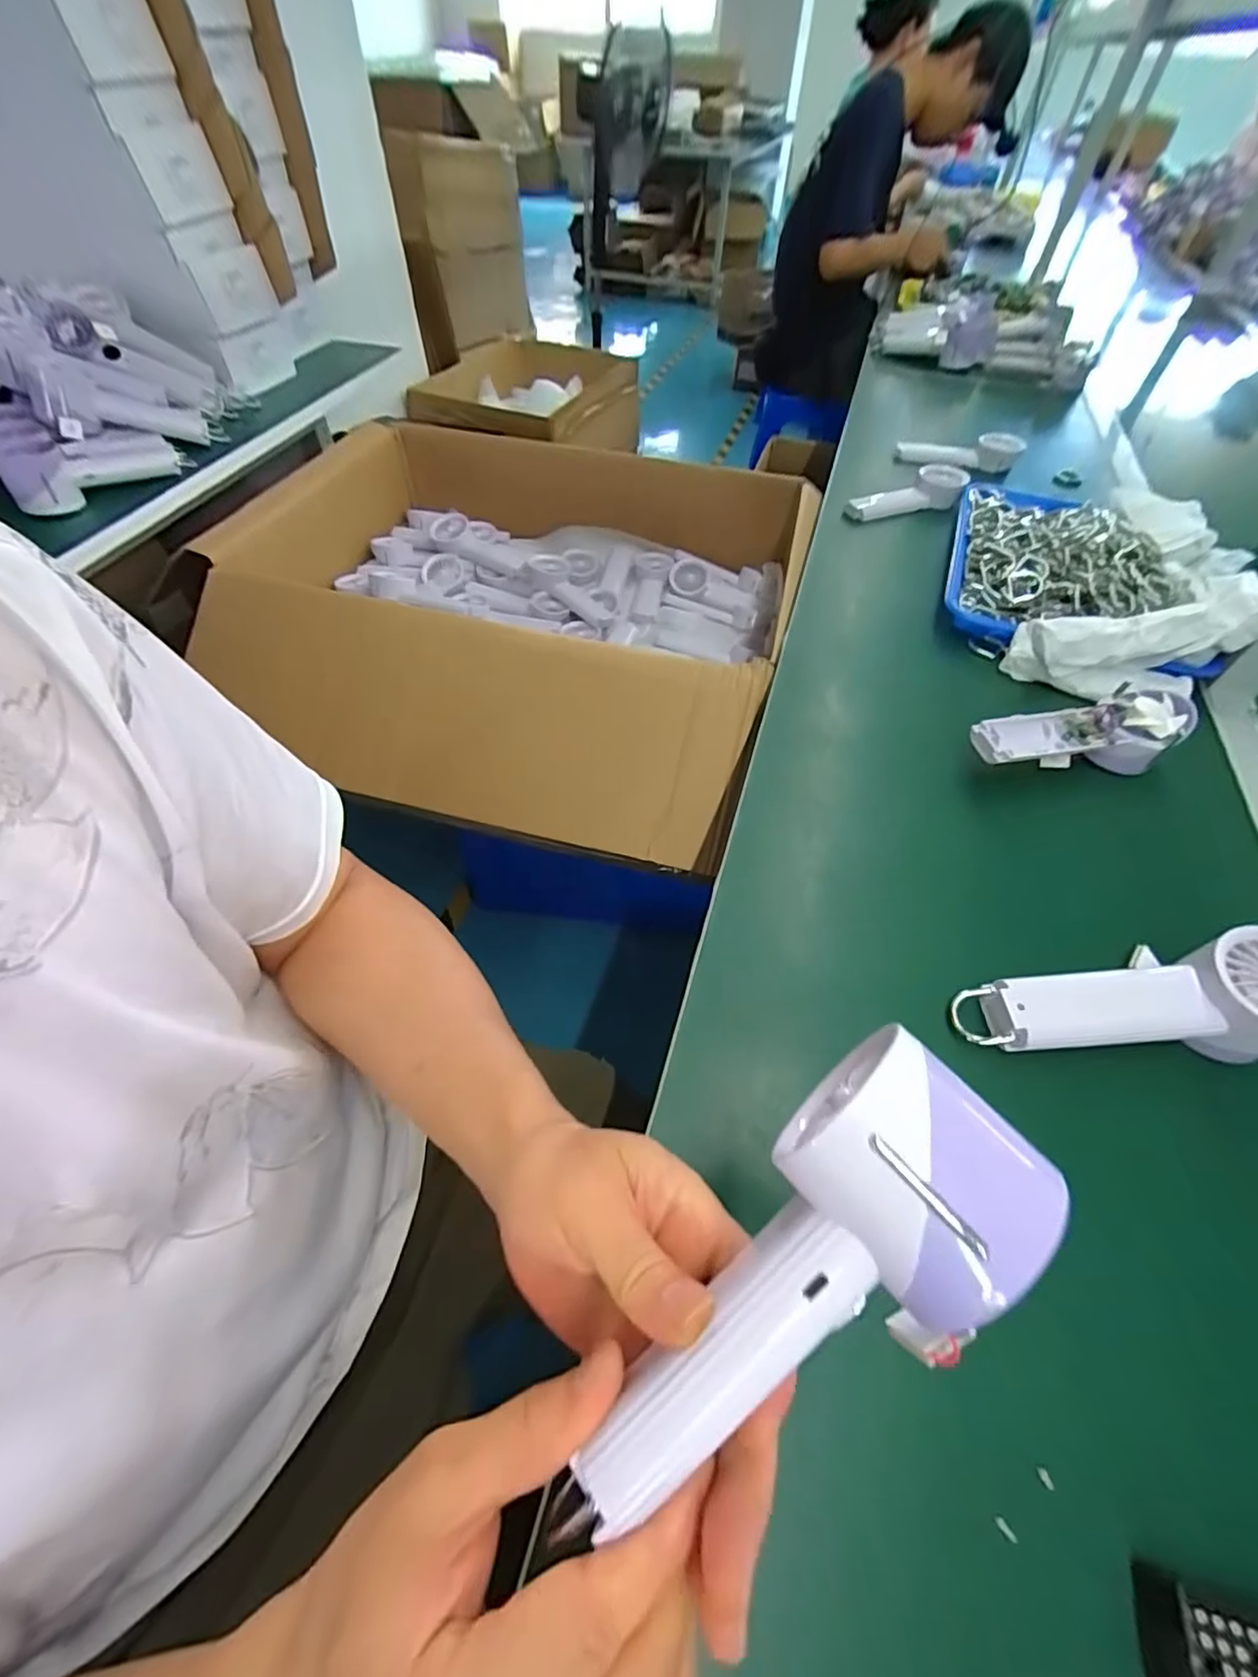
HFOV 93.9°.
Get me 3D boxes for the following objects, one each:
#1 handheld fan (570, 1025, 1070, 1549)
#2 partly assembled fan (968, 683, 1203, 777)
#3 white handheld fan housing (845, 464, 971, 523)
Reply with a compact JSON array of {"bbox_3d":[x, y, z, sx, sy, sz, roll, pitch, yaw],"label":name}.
[{"bbox_3d":[0.056,0.143,0.186,0.071,0.051,0.162,43,97,29],"label":"handheld fan"},{"bbox_3d":[0.369,-0.077,0.489,0.171,0.056,0.062,-12,55,-11],"label":"partly assembled fan"},{"bbox_3d":[0.362,-0.448,0.766,0.166,0.034,0.057,-11,55,-10],"label":"white handheld fan housing"}]

